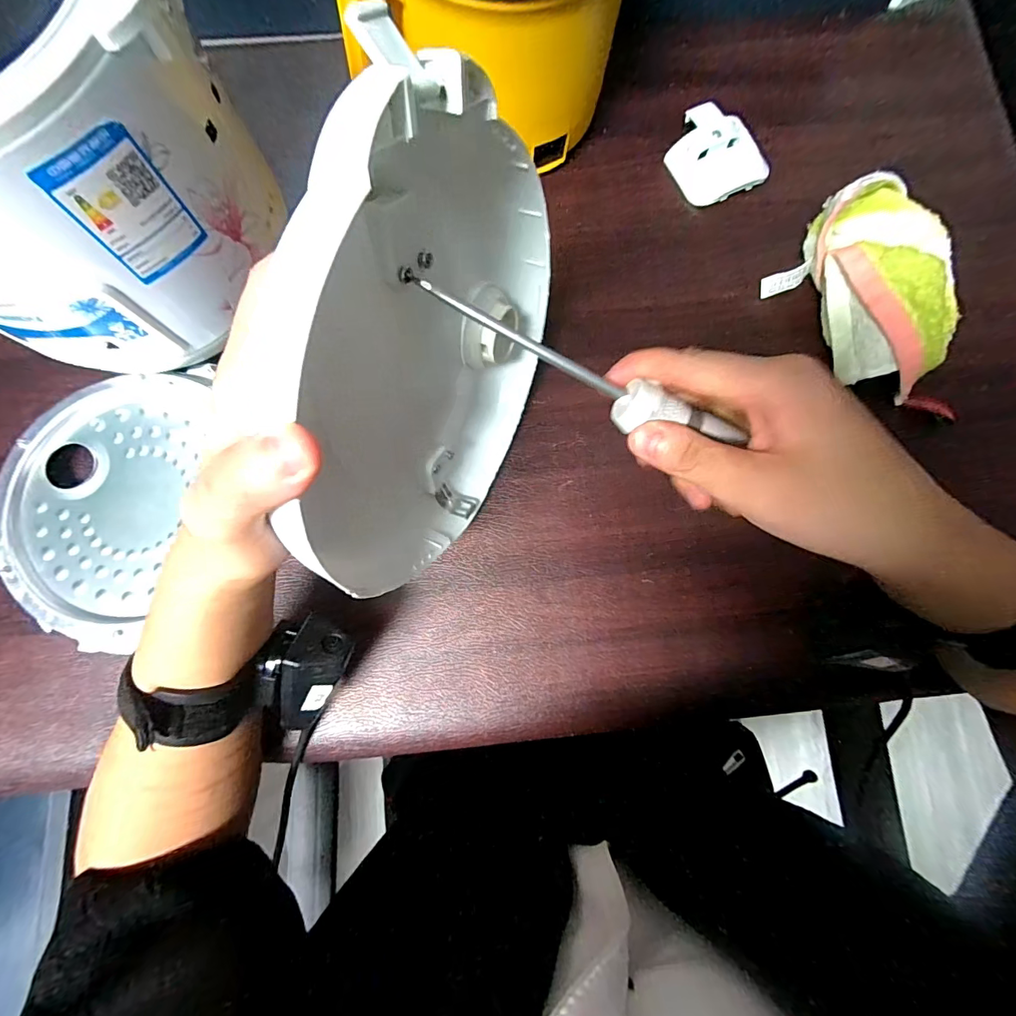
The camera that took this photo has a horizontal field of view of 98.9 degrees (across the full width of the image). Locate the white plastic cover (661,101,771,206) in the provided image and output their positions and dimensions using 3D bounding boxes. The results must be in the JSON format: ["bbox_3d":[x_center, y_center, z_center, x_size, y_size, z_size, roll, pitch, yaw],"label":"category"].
[{"bbox_3d":[0.178,-0.305,0.376,0.072,0.023,0.077,-28,81,-6],"label":"white plastic cover"}]

